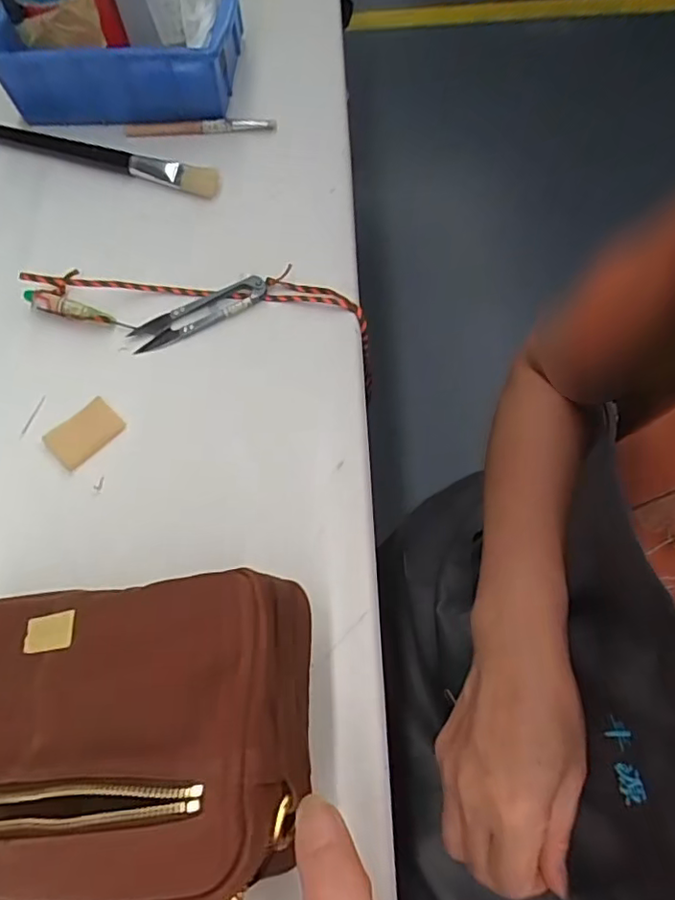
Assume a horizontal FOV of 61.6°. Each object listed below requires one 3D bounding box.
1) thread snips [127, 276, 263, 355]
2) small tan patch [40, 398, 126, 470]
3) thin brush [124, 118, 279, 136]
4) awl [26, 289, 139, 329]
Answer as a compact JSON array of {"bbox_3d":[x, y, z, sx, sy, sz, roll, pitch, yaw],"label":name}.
[{"bbox_3d":[-0.099,-0.099,0.400,0.099,0.011,0.025,-25,67,-9],"label":"thread snips"},{"bbox_3d":[-0.166,-0.011,0.371,0.030,0.005,0.045,41,73,18],"label":"small tan patch"},{"bbox_3d":[-0.118,-0.275,0.481,0.128,0.014,0.008,2,66,3],"label":"thin brush"},{"bbox_3d":[-0.186,-0.100,0.405,0.080,0.011,0.013,16,67,9],"label":"awl"}]

